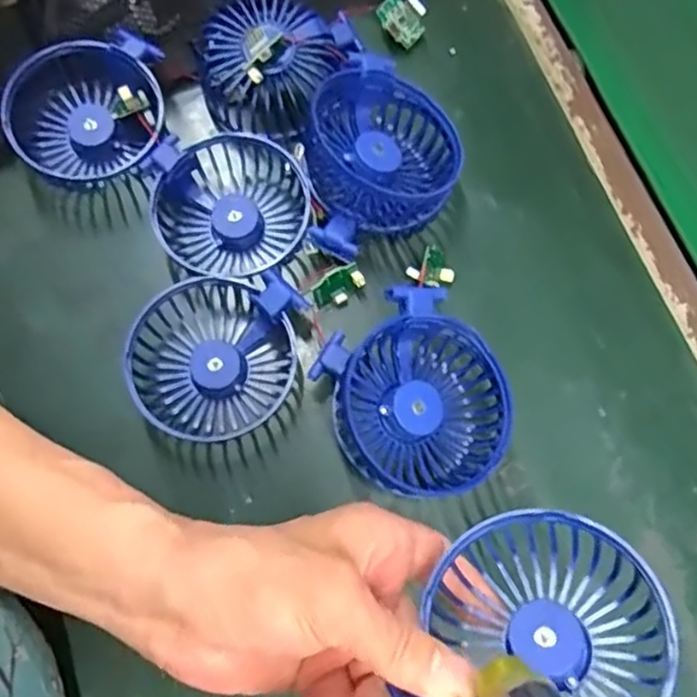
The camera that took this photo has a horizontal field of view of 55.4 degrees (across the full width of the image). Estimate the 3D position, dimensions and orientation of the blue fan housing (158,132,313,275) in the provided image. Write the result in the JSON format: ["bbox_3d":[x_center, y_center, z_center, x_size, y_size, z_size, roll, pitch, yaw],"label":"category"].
[{"bbox_3d":[-0.069,-0.082,0.396,0.090,0.031,0.087,-11,75,-5],"label":"blue fan housing"}]

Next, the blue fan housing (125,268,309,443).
[{"bbox_3d":[-0.072,0.005,0.370,0.093,0.040,0.089,-3,74,-3],"label":"blue fan housing"}]

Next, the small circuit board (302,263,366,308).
[{"bbox_3d":[-0.007,-0.036,0.383,0.032,0.023,0.006,-38,47,2],"label":"small circuit board"}]

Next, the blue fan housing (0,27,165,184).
[{"bbox_3d":[-0.156,-0.140,0.407,0.093,0.042,0.084,-15,75,-6],"label":"blue fan housing"}]

